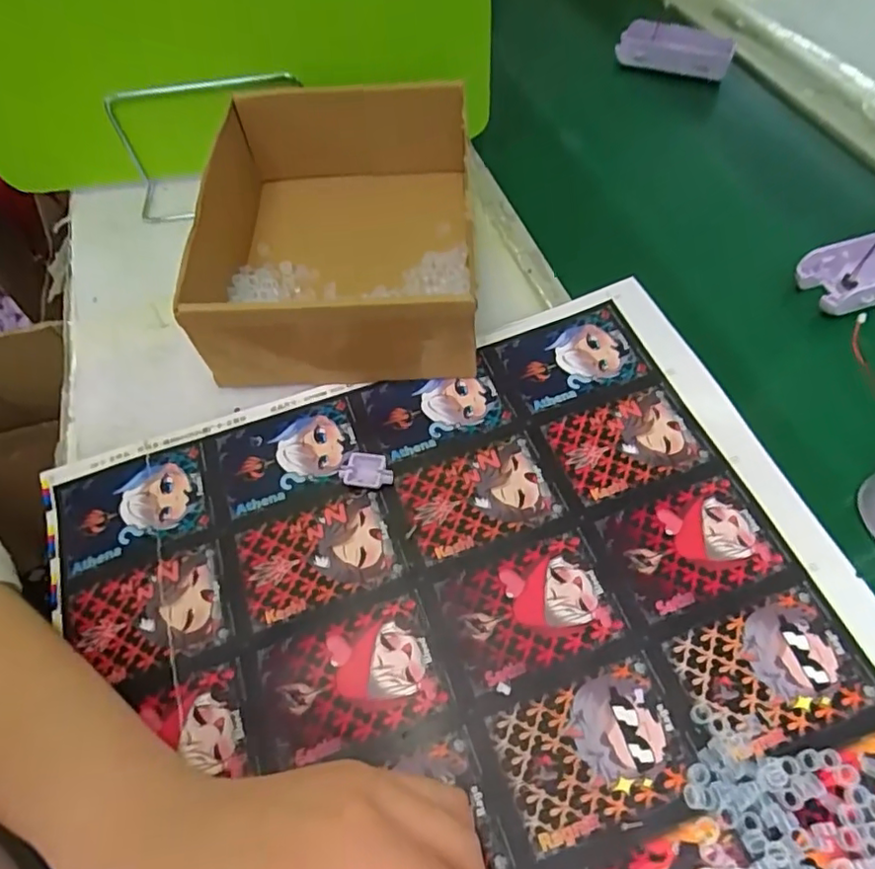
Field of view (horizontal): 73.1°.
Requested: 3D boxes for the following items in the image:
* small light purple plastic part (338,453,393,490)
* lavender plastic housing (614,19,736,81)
[{"bbox_3d":[-0.040,0.021,0.336,0.029,0.011,0.020,2,57,4],"label":"small light purple plastic part"},{"bbox_3d":[0.245,-0.400,0.611,0.114,0.034,0.040,25,61,18],"label":"lavender plastic housing"}]

